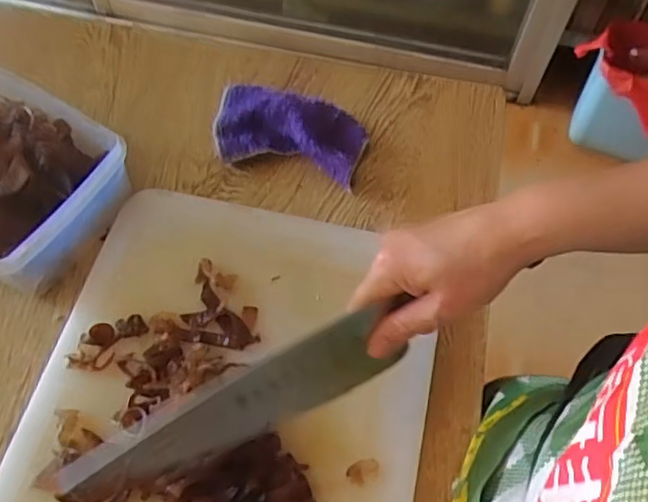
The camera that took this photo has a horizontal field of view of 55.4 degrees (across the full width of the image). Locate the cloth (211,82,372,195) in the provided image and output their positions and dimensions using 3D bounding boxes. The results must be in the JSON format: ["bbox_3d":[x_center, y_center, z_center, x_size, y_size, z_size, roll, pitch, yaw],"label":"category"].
[{"bbox_3d":[-0.035,-0.117,0.598,0.147,0.024,0.085,14,62,6],"label":"cloth"}]

